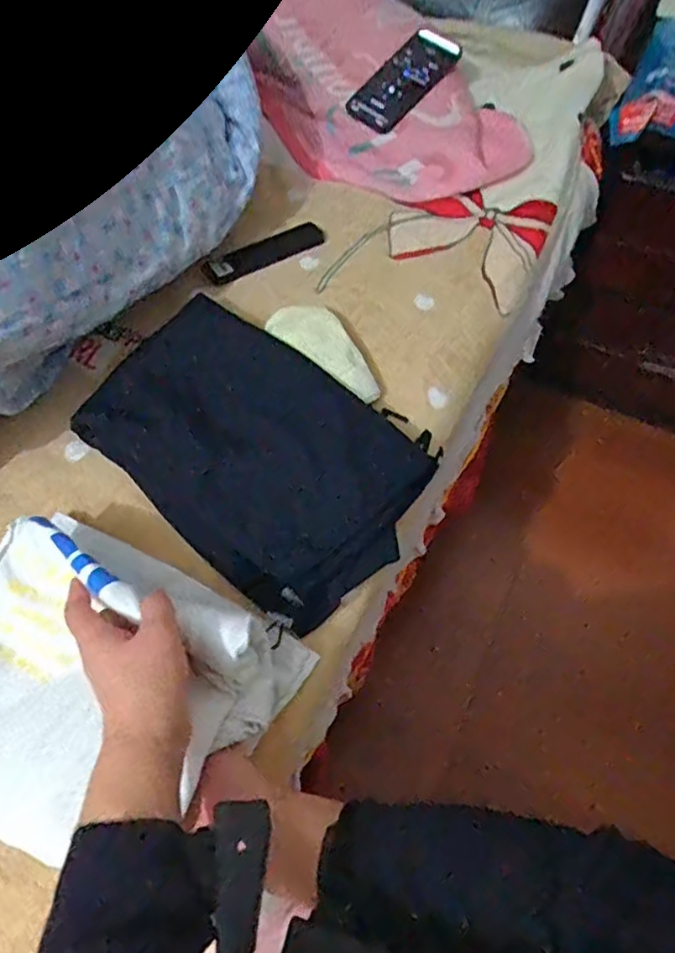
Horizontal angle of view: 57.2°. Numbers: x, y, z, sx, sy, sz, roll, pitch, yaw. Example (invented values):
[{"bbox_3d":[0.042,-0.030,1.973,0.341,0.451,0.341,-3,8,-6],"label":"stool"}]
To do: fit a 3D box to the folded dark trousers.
[{"bbox_3d":[-0.077,-0.034,0.582,0.314,0.043,0.206,38,66,19],"label":"folded dark trousers"}]

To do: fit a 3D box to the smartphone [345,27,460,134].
[{"bbox_3d":[0.089,-0.524,0.816,0.151,0.012,0.077,-44,75,0],"label":"smartphone"}]

